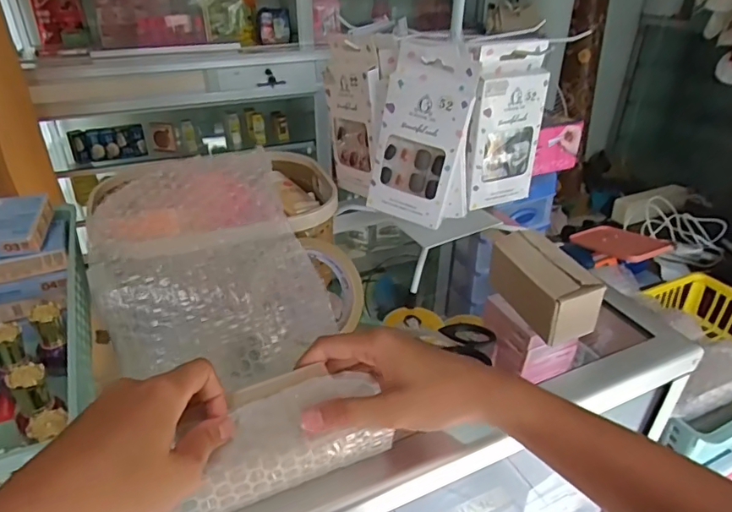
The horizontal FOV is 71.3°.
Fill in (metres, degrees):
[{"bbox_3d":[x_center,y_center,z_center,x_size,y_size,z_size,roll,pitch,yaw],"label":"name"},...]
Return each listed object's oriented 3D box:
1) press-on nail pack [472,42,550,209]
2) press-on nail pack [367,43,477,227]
[{"bbox_3d":[0.126,-0.113,0.454,0.072,0.142,0.013,-14,31,-20],"label":"press-on nail pack"},{"bbox_3d":[0.044,-0.100,0.427,0.072,0.145,0.018,21,30,16],"label":"press-on nail pack"}]

